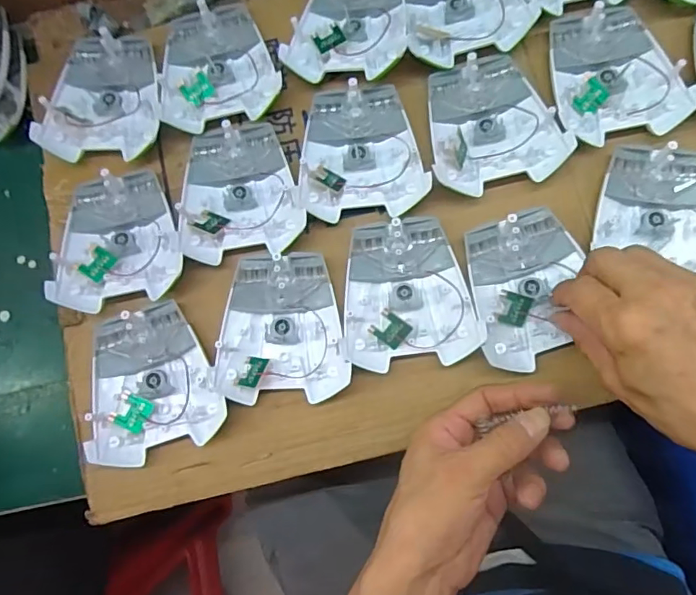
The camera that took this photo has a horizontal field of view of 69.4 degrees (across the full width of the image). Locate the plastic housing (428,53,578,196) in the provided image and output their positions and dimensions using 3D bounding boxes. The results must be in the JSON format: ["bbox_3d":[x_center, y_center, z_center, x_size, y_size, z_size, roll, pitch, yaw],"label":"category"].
[{"bbox_3d":[0.108,-0.135,0.384,0.094,0.019,0.106,-15,80,1],"label":"plastic housing"}]

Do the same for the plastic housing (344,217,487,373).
[{"bbox_3d":[0.043,-0.005,0.369,0.093,0.016,0.107,-7,80,2],"label":"plastic housing"}]

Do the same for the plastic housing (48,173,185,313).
[{"bbox_3d":[-0.180,-0.048,0.392,0.094,0.026,0.107,-12,80,1],"label":"plastic housing"}]

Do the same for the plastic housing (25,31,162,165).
[{"bbox_3d":[-0.199,-0.168,0.413,0.096,0.022,0.109,5,81,4],"label":"plastic housing"}]

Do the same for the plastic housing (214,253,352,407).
[{"bbox_3d":[-0.049,0.021,0.372,0.093,0.021,0.106,-3,80,3],"label":"plastic housing"}]

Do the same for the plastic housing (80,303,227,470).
[{"bbox_3d":[-0.146,0.062,0.375,0.095,0.026,0.106,-17,80,0],"label":"plastic housing"}]

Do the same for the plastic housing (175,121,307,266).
[{"bbox_3d":[-0.086,-0.086,0.393,0.092,0.019,0.109,-9,80,2],"label":"plastic housing"}]

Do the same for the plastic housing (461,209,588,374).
[{"bbox_3d":[0.130,-0.006,0.364,0.078,0.017,0.111,-7,82,4],"label":"plastic housing"}]

